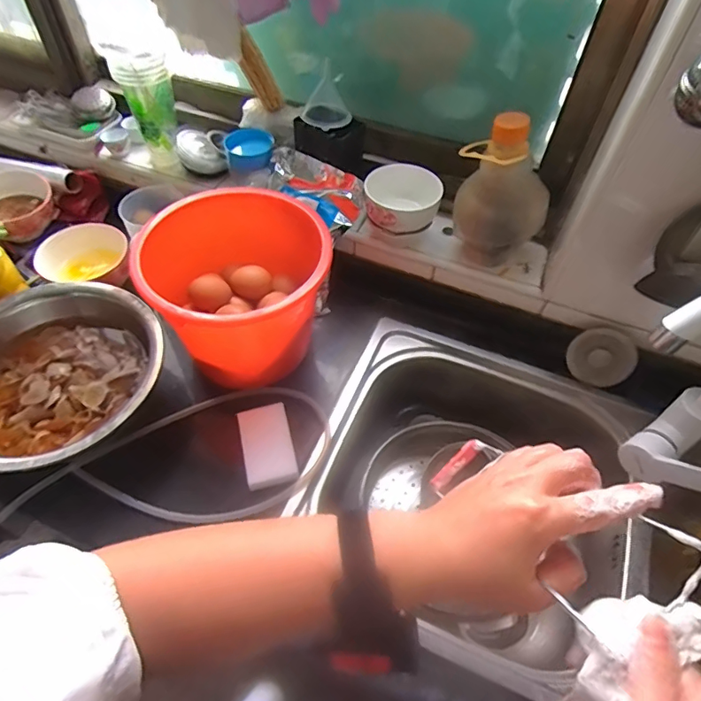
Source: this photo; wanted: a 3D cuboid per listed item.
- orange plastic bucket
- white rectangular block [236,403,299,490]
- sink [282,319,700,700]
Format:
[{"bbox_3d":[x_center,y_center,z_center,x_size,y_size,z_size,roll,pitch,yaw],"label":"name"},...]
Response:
[{"bbox_3d":[-0.139,-0.070,0.643,0.213,0.173,0.213,1,53,-1],"label":"orange plastic bucket"},{"bbox_3d":[-0.103,0.119,0.616,0.062,0.020,0.102,-12,55,-11],"label":"white rectangular block"},{"bbox_3d":[0.321,0.257,0.626,0.755,0.211,0.379,21,55,13],"label":"sink"}]

